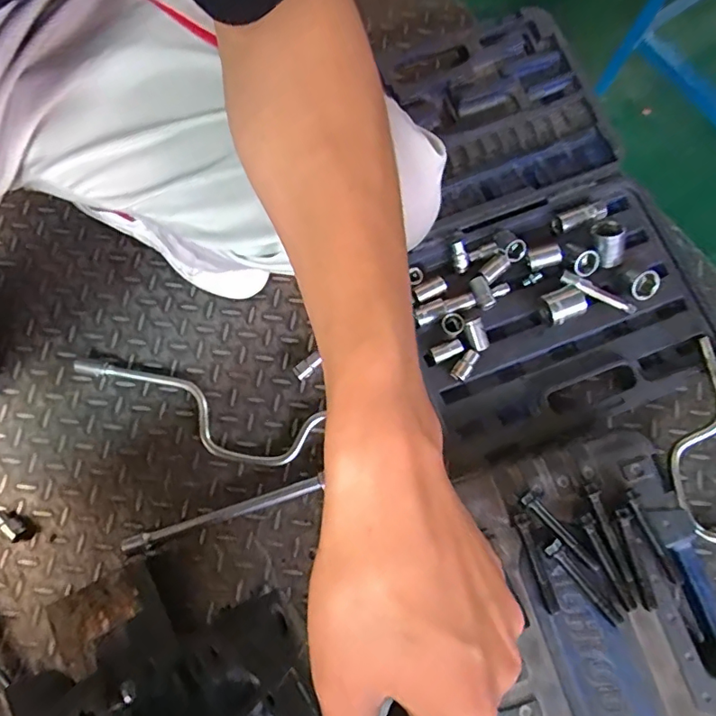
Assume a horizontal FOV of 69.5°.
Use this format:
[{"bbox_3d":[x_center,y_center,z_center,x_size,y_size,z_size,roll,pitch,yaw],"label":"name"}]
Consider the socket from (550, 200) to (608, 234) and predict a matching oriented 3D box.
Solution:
[{"bbox_3d":[0.284,-0.181,0.661,0.069,0.023,0.023,-19,77,-6],"label":"socket"}]

